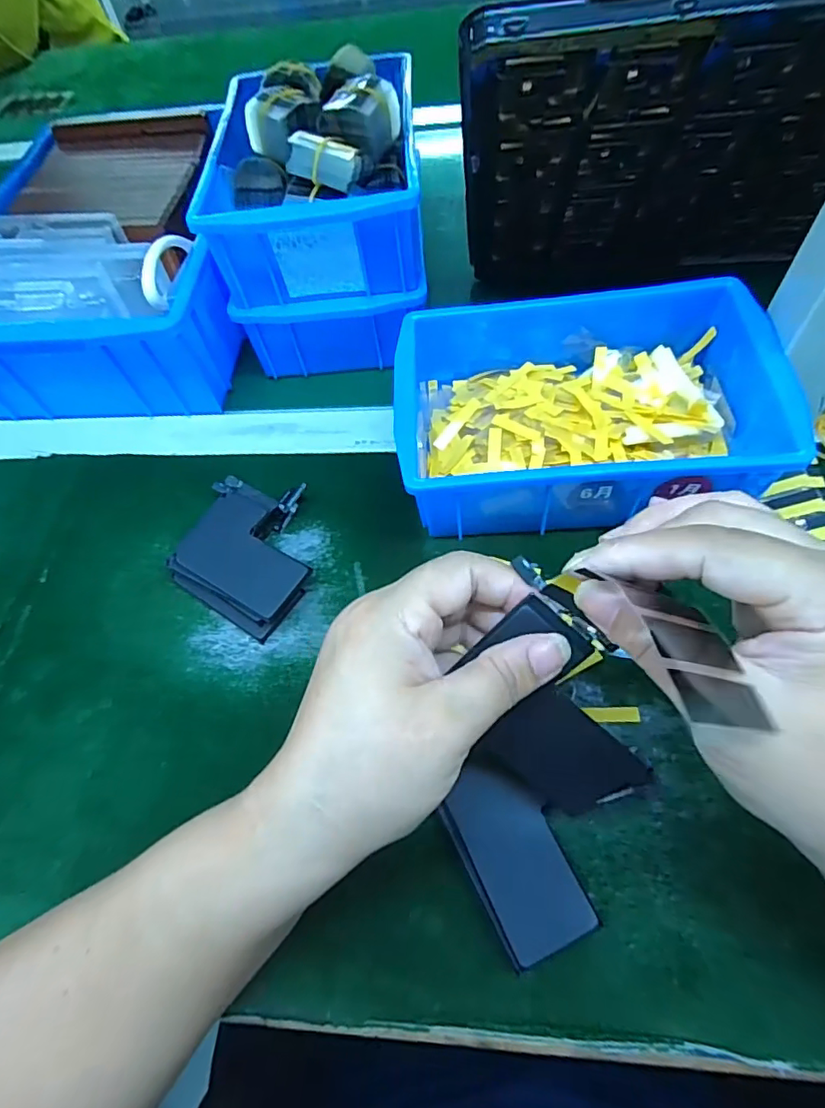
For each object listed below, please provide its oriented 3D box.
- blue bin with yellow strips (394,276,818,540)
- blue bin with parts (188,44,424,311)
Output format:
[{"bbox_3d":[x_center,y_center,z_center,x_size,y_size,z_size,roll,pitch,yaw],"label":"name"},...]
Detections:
[{"bbox_3d":[0.093,-0.087,0.320,0.200,0.063,0.137,-3,60,5],"label":"blue bin with yellow strips"},{"bbox_3d":[-0.062,-0.243,0.364,0.130,0.091,0.158,-4,60,4],"label":"blue bin with parts"}]

